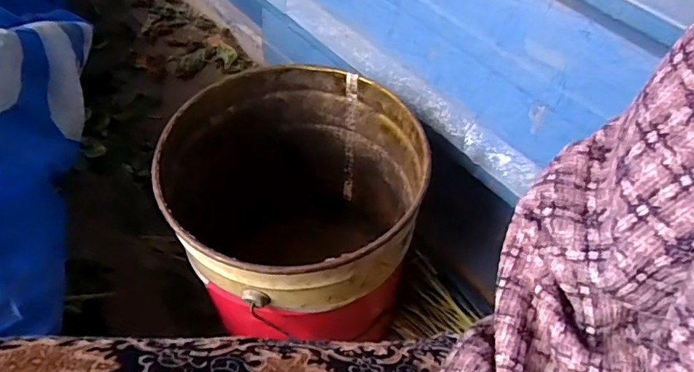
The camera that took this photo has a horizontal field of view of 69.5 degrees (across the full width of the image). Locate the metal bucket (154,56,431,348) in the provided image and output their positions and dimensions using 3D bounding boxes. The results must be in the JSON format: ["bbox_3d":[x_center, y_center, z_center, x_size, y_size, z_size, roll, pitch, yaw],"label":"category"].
[{"bbox_3d":[-0.059,0.064,0.671,0.283,0.339,0.295,1,51,-1],"label":"metal bucket"}]

